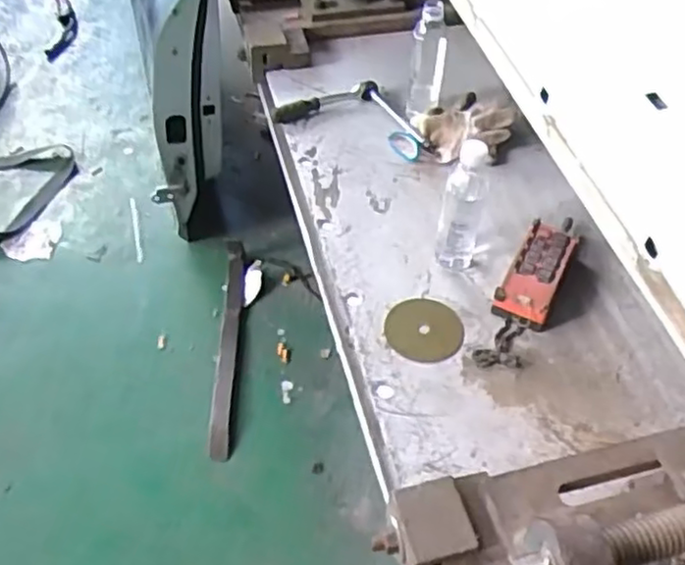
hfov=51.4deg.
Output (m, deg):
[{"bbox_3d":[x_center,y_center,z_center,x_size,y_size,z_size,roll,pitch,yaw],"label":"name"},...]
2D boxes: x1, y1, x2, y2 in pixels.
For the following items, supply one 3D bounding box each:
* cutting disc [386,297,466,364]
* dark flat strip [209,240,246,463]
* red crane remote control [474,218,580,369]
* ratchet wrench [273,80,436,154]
[{"bbox_3d":[0.108,0.063,0.943,0.101,0.004,0.099,-1,49,1],"label":"cutting disc"},{"bbox_3d":[-0.244,0.119,1.540,0.041,0.014,0.565,-1,50,-2],"label":"dark flat strip"},{"bbox_3d":[0.258,0.000,0.970,0.076,0.043,0.290,22,53,16],"label":"red crane remote control"},{"bbox_3d":[0.037,-0.310,1.279,0.297,0.028,0.146,17,52,12],"label":"ratchet wrench"}]

